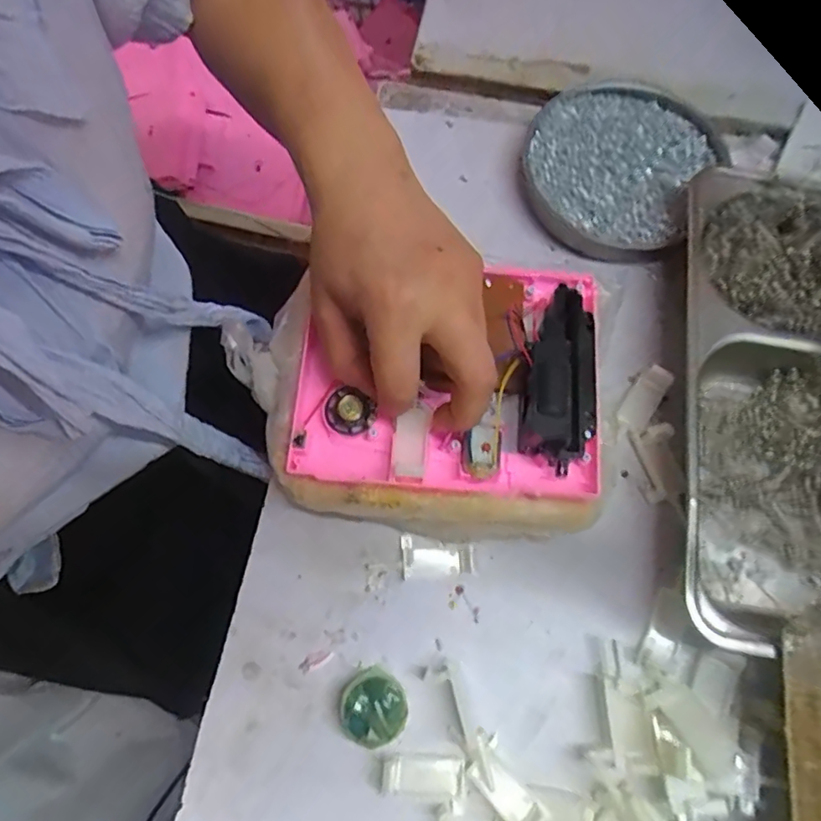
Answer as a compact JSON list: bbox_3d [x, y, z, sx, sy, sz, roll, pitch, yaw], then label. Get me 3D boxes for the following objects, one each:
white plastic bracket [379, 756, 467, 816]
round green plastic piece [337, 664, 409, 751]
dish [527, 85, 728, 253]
[{"bbox_3d":[0.006,0.183,0.275,0.040,0.010,0.022,8,72,3],"label":"white plastic bracket"},{"bbox_3d":[-0.019,0.151,0.283,0.033,0.017,0.035,0,71,0],"label":"round green plastic piece"},{"bbox_3d":[0.138,-0.168,0.383,0.121,0.029,0.127,0,71,0],"label":"dish"}]

